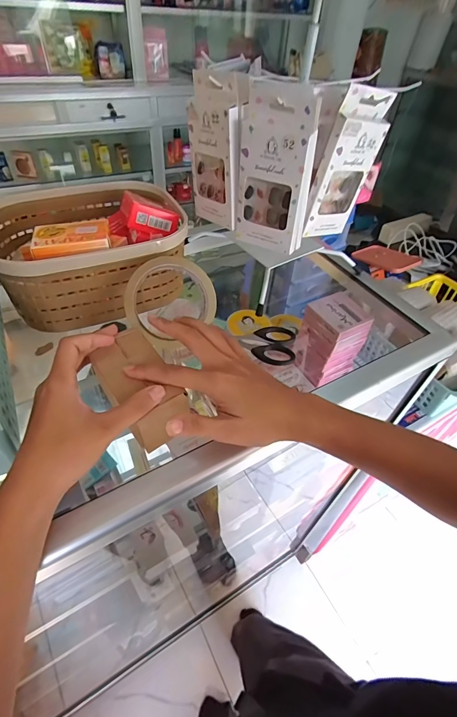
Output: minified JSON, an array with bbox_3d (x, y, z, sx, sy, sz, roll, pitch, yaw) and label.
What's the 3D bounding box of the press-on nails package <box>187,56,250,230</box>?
[{"bbox_3d":[-0.012,-0.219,0.378,0.015,0.146,0.075,-31,49,-34],"label":"press-on nails package"}]

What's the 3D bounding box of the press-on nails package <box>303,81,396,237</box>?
[{"bbox_3d":[0.126,-0.200,0.377,0.071,0.140,0.013,-12,47,-31],"label":"press-on nails package"}]

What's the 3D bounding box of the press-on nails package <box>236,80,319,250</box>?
[{"bbox_3d":[0.046,-0.188,0.359,0.076,0.143,0.026,27,50,20],"label":"press-on nails package"}]

